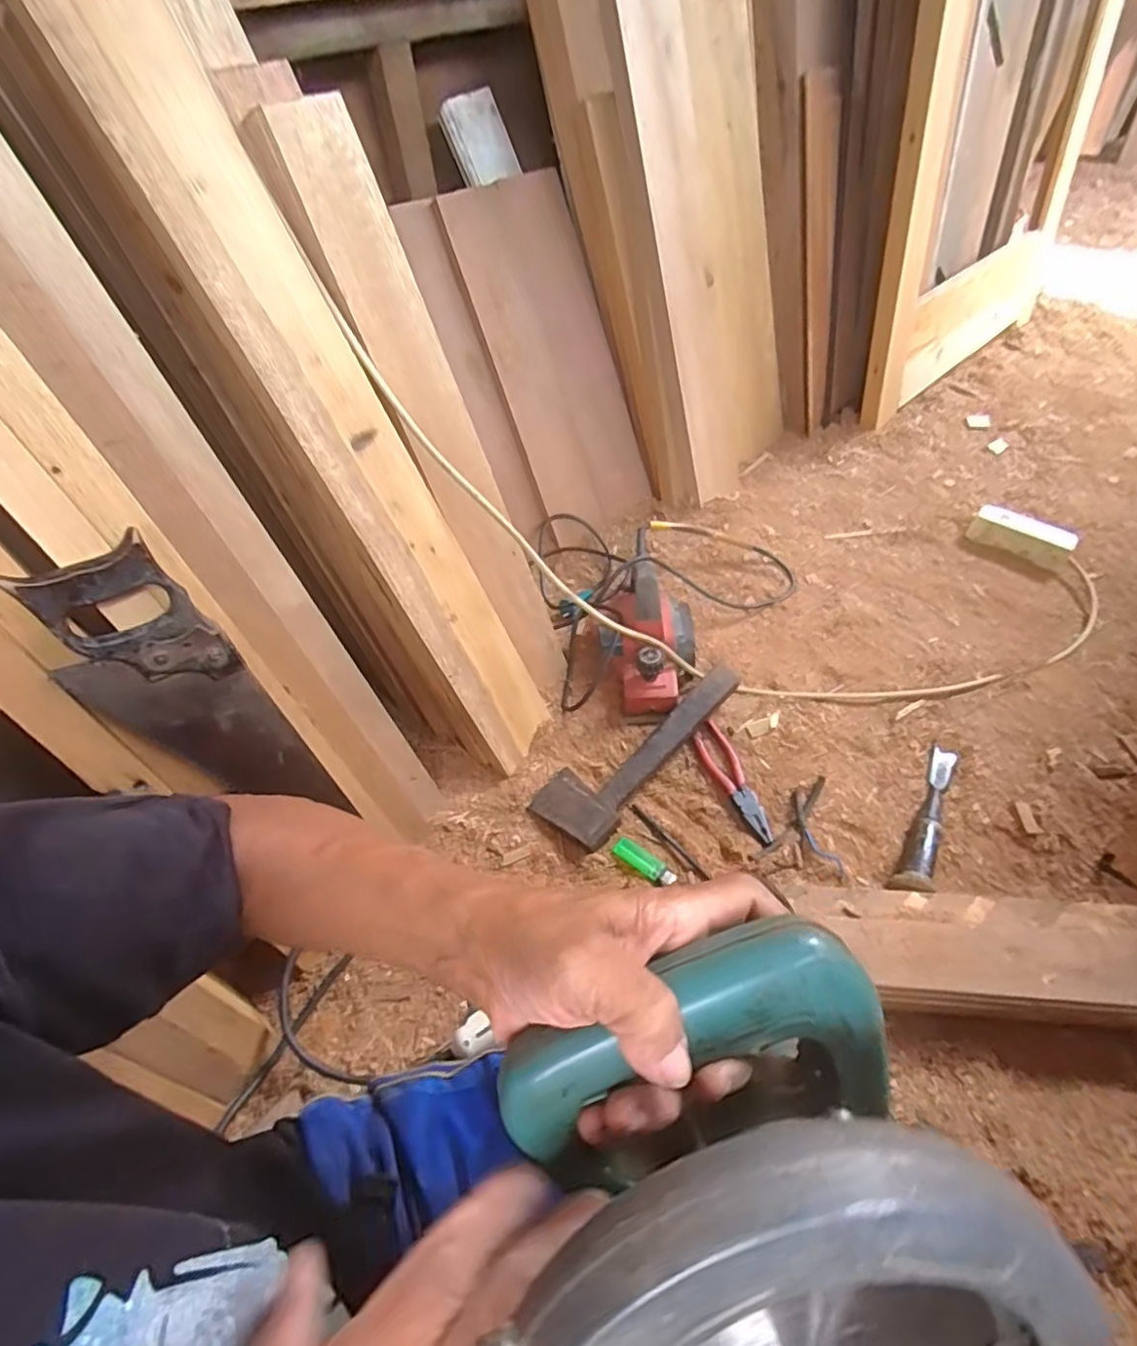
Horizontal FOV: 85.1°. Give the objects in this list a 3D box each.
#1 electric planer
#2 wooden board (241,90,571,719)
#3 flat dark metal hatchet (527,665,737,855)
[{"bbox_3d":[0.118,-0.058,0.911,0.137,0.140,0.223,2,50,6],"label":"electric planer"},{"bbox_3d":[-0.132,-0.246,0.748,0.050,0.715,0.108,15,50,43],"label":"wooden board"},{"bbox_3d":[0.094,0.094,0.843,0.326,0.056,0.103,-39,58,-25],"label":"flat dark metal hatchet"}]

